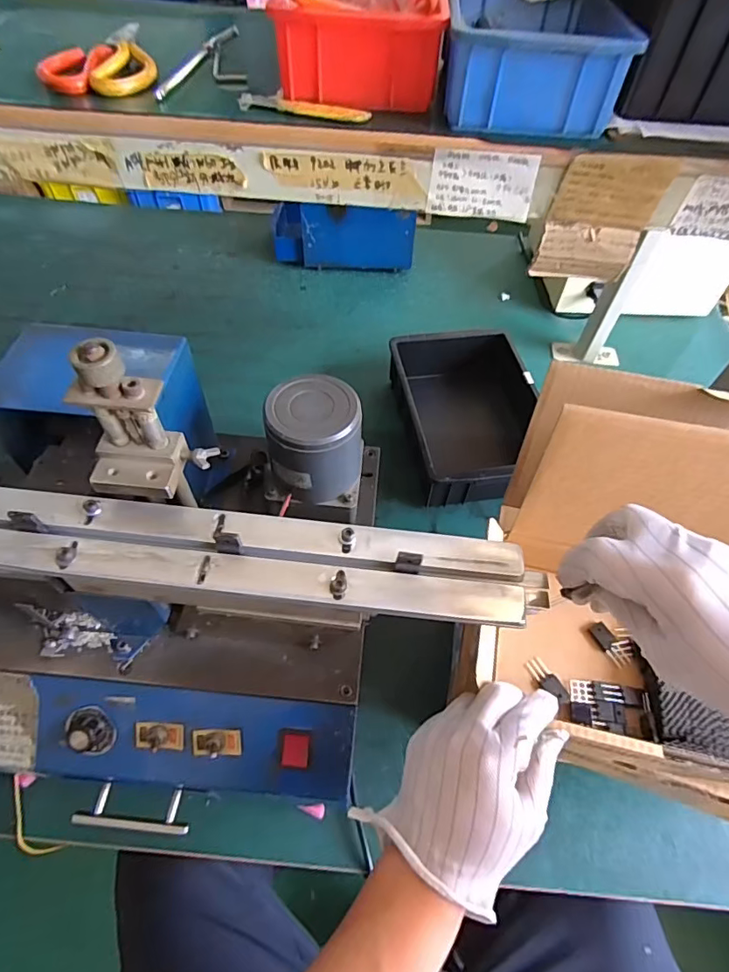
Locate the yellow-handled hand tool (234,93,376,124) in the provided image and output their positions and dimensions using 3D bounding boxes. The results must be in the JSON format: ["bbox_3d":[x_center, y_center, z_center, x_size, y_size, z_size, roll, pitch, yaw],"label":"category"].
[{"bbox_3d":[-0.047,-0.297,0.393,0.106,0.008,0.016,17,56,9],"label":"yellow-handled hand tool"}]

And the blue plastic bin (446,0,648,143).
[{"bbox_3d":[0.133,-0.359,0.411,0.131,0.056,0.192,9,55,3],"label":"blue plastic bin"}]

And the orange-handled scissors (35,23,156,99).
[{"bbox_3d":[-0.225,-0.378,0.440,0.084,0.014,0.147,-4,55,-5],"label":"orange-handled scissors"}]

